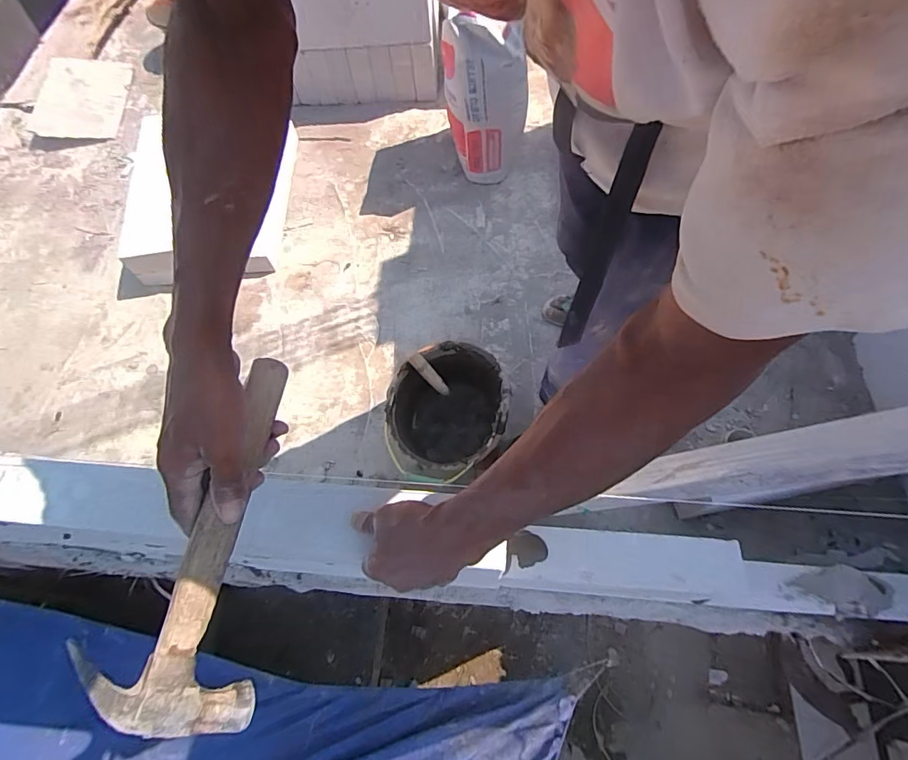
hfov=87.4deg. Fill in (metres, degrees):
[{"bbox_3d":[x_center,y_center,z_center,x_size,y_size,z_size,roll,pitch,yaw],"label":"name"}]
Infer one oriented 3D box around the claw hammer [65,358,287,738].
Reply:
[{"bbox_3d":[-0.207,0.111,0.381,0.108,0.032,0.287,16,62,-34],"label":"claw hammer"}]

